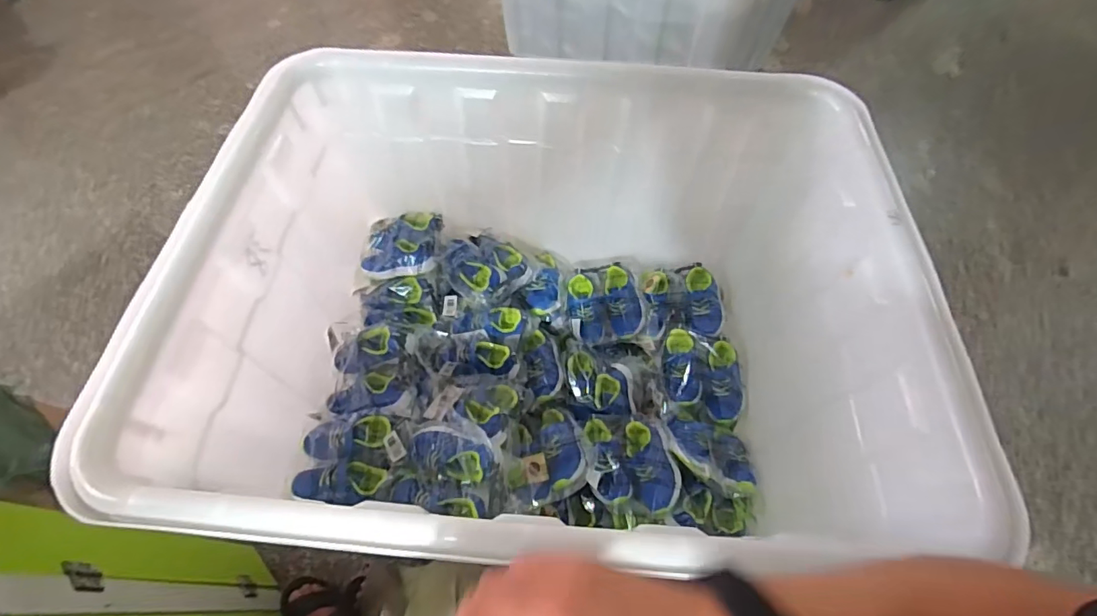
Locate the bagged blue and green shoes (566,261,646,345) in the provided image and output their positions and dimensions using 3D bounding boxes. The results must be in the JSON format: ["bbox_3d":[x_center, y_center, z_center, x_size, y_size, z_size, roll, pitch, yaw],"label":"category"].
[{"bbox_3d":[0.124,-0.011,1.103,0.168,0.070,0.159,-8,60,-6],"label":"bagged blue and green shoes"}]

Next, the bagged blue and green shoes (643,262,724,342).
[{"bbox_3d":[0.295,-0.012,1.100,0.173,0.069,0.173,0,60,-1],"label":"bagged blue and green shoes"}]

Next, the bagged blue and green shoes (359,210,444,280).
[{"bbox_3d":[-0.313,-0.138,1.065,0.164,0.057,0.158,0,60,-1],"label":"bagged blue and green shoes"}]

